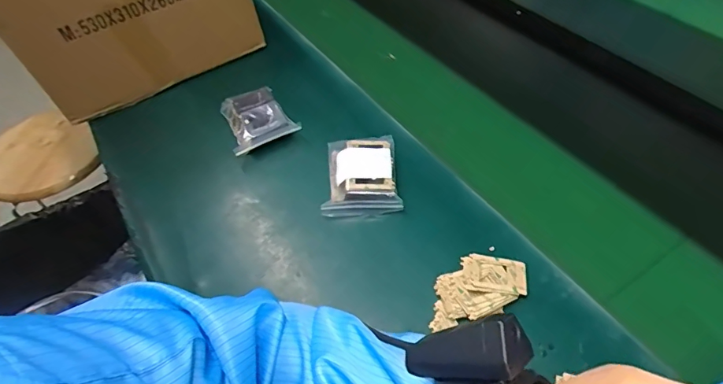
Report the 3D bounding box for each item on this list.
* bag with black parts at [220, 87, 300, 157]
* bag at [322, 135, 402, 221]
[{"bbox_3d":[-0.141,-0.101,0.608,0.083,0.031,0.097,-21,52,-12],"label":"bag with black parts"},{"bbox_3d":[-0.002,-0.021,0.533,0.086,0.030,0.106,-5,50,1],"label":"bag"}]

